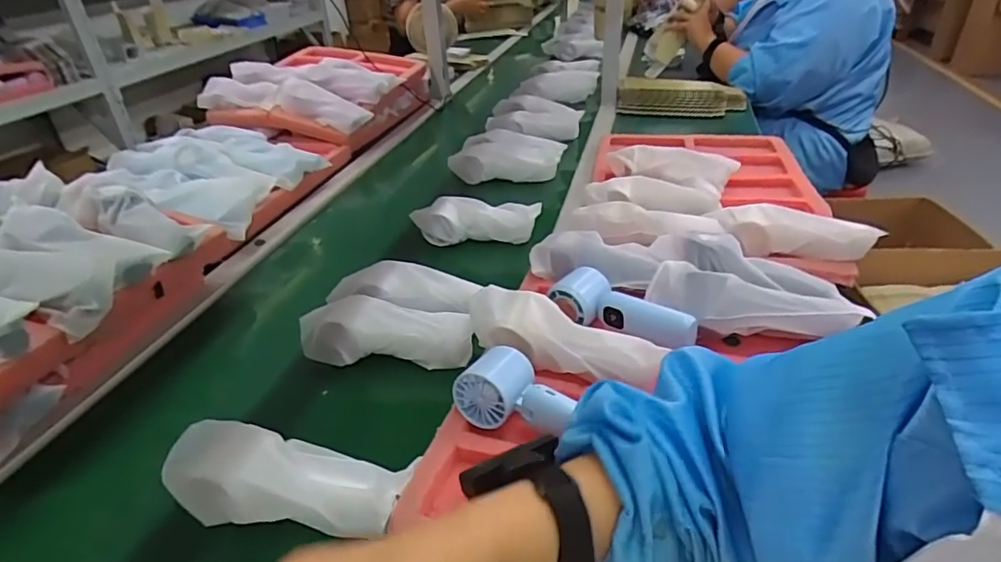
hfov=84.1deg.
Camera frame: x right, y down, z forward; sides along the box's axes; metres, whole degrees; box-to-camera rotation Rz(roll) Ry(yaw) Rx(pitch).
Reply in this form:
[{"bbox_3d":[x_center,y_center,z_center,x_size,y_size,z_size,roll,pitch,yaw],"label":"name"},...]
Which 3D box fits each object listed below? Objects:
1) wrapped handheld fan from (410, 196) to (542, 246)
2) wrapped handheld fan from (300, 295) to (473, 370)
[{"bbox_3d":[-0.040,-0.087,0.822,0.190,0.055,0.051,5,30,11],"label":"wrapped handheld fan"},{"bbox_3d":[-0.126,0.056,0.611,0.188,0.057,0.051,1,29,4],"label":"wrapped handheld fan"}]

